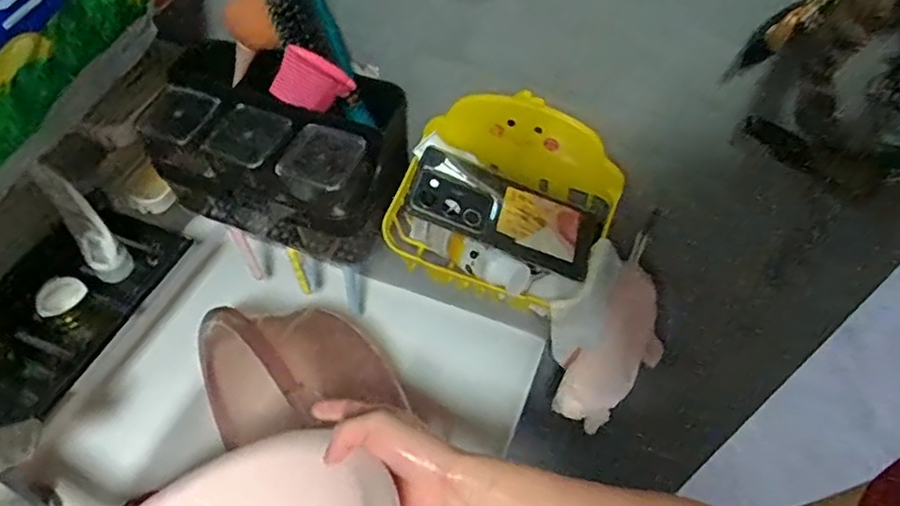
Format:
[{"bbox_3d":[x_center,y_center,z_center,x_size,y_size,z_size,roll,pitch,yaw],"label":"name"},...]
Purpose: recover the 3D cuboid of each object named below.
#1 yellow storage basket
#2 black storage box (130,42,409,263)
[{"bbox_3d":[0.042,-0.039,0.543,0.190,0.136,0.123,19,54,13],"label":"yellow storage basket"},{"bbox_3d":[-0.164,-0.099,0.592,0.228,0.123,0.131,17,53,11],"label":"black storage box"}]

